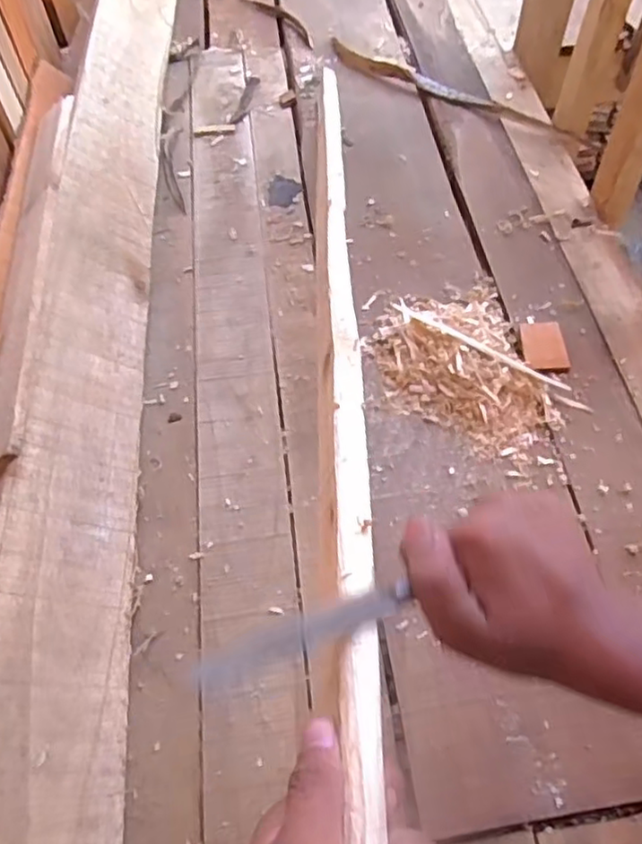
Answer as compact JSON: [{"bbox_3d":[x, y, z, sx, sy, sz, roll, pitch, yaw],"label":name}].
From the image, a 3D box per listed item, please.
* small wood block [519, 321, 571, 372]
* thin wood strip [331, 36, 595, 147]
[{"bbox_3d":[0.240,-0.082,0.699,0.044,0.010,0.067,-1,57,0],"label":"small wood block"},{"bbox_3d":[0.192,-0.498,0.976,0.438,0.014,0.048,30,62,18],"label":"thin wood strip"}]

